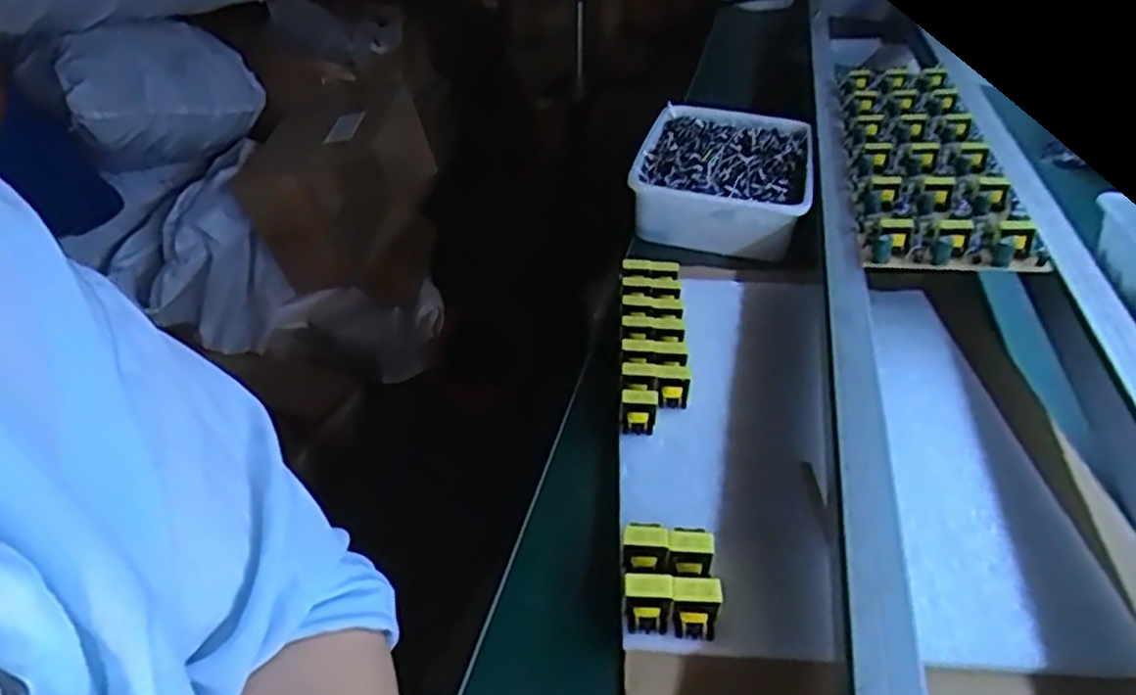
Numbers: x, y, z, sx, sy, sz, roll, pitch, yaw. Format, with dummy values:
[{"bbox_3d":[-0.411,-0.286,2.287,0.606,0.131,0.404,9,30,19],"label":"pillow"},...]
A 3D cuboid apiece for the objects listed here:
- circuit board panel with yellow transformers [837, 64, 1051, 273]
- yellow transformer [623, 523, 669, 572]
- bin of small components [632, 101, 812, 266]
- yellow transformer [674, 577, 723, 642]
[{"bbox_3d":[0.306,-0.172,0.638,0.113,0.034,0.498,5,39,13],"label":"circuit board panel with yellow transformers"},{"bbox_3d":[0.036,0.097,0.334,0.020,0.028,0.019,1,38,8],"label":"yellow transformer"},{"bbox_3d":[0.149,-0.166,0.684,0.148,0.051,0.240,8,39,16],"label":"bin of small components"},{"bbox_3d":[0.054,0.112,0.311,0.019,0.024,0.017,2,38,9],"label":"yellow transformer"}]

